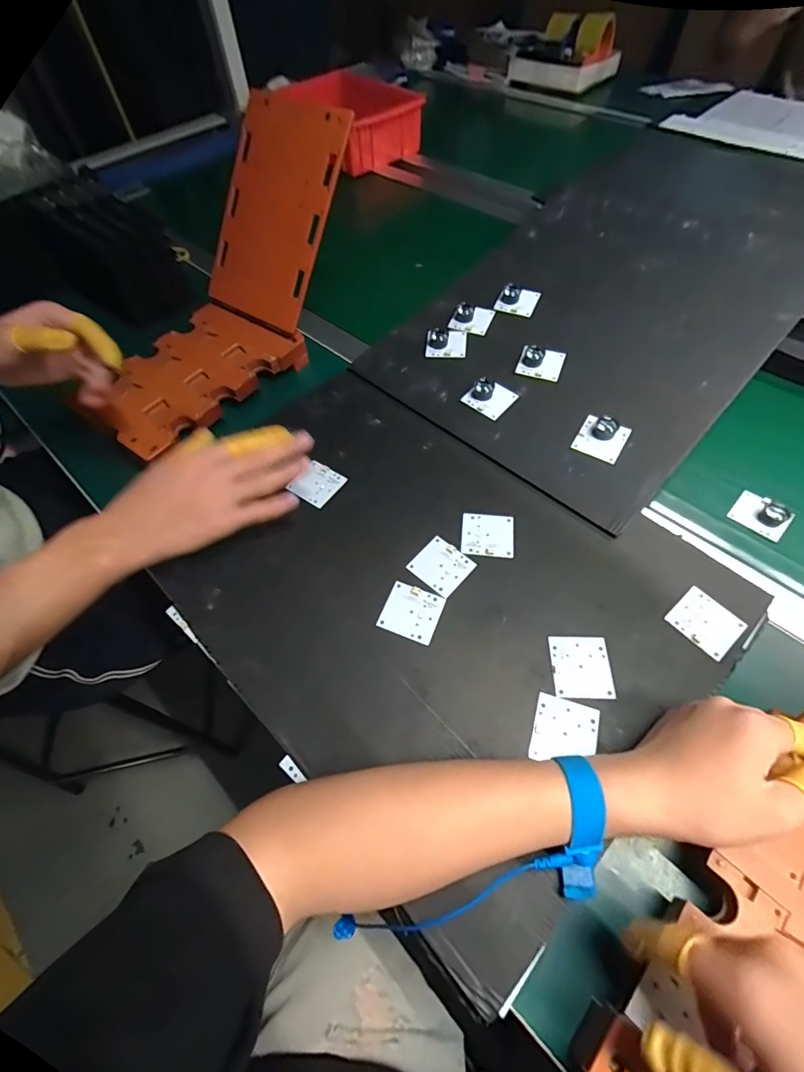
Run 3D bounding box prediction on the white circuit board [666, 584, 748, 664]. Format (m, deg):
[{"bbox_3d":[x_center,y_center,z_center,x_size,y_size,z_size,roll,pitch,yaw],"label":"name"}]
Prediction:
[{"bbox_3d":[0.248,0.070,0.359,0.047,0.004,0.048,-36,64,-18],"label":"white circuit board"}]

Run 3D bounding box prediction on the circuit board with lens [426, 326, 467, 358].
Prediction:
[{"bbox_3d":[0.054,-0.232,0.532,0.048,0.009,0.036,4,86,-4],"label":"circuit board with lens"}]

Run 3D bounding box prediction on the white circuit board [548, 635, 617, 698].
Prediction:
[{"bbox_3d":[0.140,0.101,0.343,0.043,0.004,0.047,1,59,3],"label":"white circuit board"}]

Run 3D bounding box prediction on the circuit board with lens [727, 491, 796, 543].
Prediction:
[{"bbox_3d":[0.360,-0.024,0.437,0.048,0.019,0.039,38,67,22],"label":"circuit board with lens"}]

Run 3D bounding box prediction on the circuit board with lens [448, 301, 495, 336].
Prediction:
[{"bbox_3d":[0.085,-0.270,0.542,0.051,0.021,0.042,11,60,9],"label":"circuit board with lens"}]

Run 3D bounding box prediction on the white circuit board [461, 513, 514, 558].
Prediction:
[{"bbox_3d":[0.080,-0.002,0.412,0.047,0.004,0.045,5,59,5],"label":"white circuit board"}]

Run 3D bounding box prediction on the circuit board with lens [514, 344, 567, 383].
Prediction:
[{"bbox_3d":[0.159,-0.202,0.501,0.049,0.017,0.042,17,61,12],"label":"circuit board with lens"}]

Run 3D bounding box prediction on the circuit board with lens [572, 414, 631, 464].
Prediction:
[{"bbox_3d":[0.205,-0.103,0.448,0.046,0.023,0.047,29,64,18],"label":"circuit board with lens"}]

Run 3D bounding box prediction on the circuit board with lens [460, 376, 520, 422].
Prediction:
[{"bbox_3d":[0.097,-0.155,0.485,0.046,0.025,0.043,35,66,21],"label":"circuit board with lens"}]

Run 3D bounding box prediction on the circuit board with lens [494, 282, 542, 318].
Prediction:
[{"bbox_3d":[0.145,-0.295,0.553,0.051,0.022,0.036,13,60,10],"label":"circuit board with lens"}]

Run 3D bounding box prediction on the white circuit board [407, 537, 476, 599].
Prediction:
[{"bbox_3d":[0.035,0.026,0.393,0.047,0.004,0.044,36,67,21],"label":"white circuit board"}]

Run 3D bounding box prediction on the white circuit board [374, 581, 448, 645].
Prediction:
[{"bbox_3d":[0.008,0.064,0.374,0.046,0.004,0.044,18,61,13],"label":"white circuit board"}]

